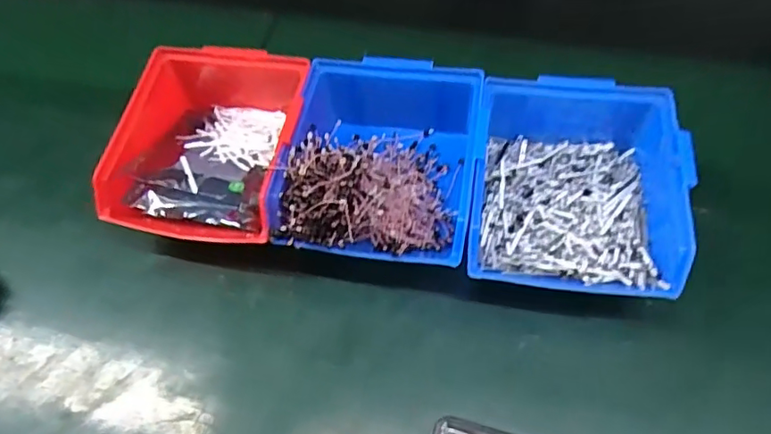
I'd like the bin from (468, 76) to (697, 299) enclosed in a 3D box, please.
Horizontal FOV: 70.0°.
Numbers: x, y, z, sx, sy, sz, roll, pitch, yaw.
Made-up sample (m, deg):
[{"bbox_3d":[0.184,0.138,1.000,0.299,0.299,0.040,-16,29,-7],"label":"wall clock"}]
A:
[{"bbox_3d":[0.122,-0.020,0.366,0.121,0.078,0.148,8,58,7],"label":"bin"}]

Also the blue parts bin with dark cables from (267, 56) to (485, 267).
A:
[{"bbox_3d":[-0.001,-0.035,0.383,0.124,0.079,0.152,8,58,7],"label":"blue parts bin with dark cables"}]

